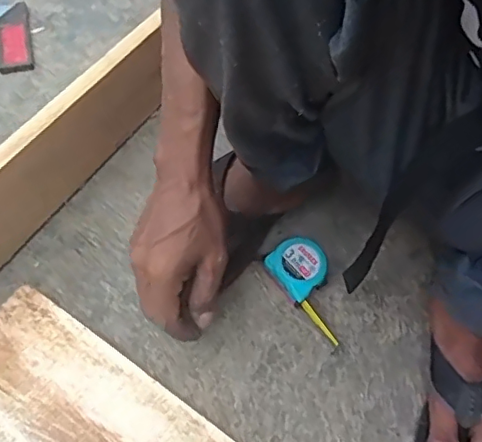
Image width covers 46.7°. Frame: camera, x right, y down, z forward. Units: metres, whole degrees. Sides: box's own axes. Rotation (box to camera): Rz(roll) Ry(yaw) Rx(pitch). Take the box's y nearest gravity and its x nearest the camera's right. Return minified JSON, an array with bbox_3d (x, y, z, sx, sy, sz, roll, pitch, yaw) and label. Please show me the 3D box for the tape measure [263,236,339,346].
[{"bbox_3d":[0.074,0.066,0.573,0.056,0.027,0.105,-37,73,-15],"label":"tape measure"}]

